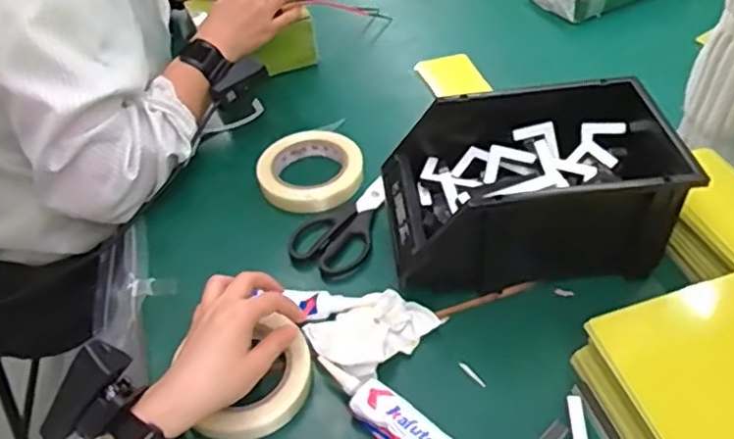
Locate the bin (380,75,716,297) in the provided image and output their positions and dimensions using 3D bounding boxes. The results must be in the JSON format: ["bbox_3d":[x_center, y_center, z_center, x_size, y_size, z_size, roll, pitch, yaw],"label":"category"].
[{"bbox_3d":[0.152,-0.034,0.596,0.261,0.115,0.155,-6,46,-1],"label":"bin"}]

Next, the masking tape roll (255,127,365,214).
[{"bbox_3d":[-0.063,-0.058,0.710,0.115,0.020,0.117,-3,46,3],"label":"masking tape roll"}]

